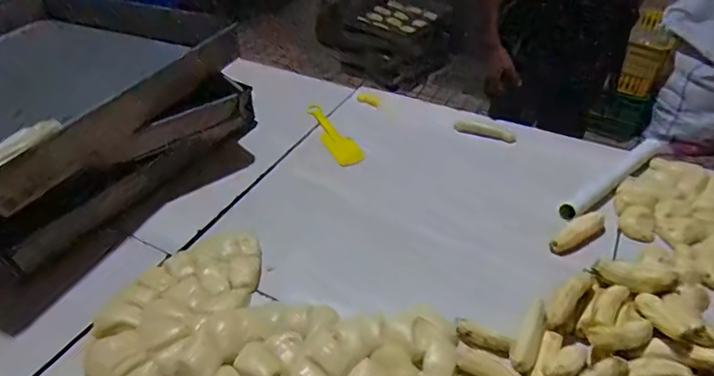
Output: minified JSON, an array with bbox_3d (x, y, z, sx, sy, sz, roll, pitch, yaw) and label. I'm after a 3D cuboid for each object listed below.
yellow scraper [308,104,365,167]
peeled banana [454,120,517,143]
[{"bbox_3d":[-0.044,-0.093,0.829,0.044,0.016,0.200,-18,44,-18],"label":"yellow scraper"},{"bbox_3d":[0.213,-0.093,0.796,0.101,0.014,0.018,13,43,0],"label":"peeled banana"}]

